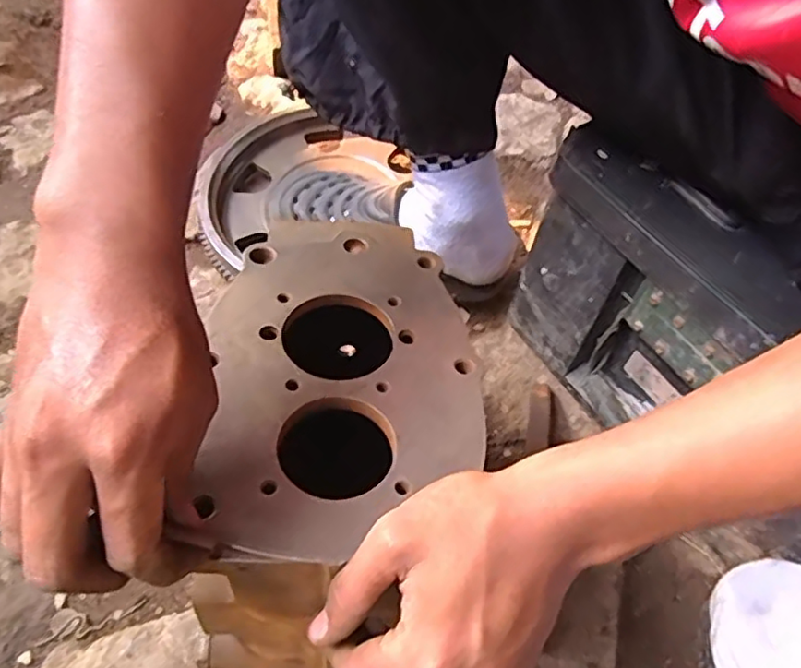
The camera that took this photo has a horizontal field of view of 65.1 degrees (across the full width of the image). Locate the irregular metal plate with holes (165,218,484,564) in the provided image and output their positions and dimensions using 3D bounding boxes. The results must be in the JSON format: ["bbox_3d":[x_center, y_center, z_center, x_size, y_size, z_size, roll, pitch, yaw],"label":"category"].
[{"bbox_3d":[-0.034,0.010,0.371,0.152,0.019,0.238,-3,53,-6],"label":"irregular metal plate with holes"}]

